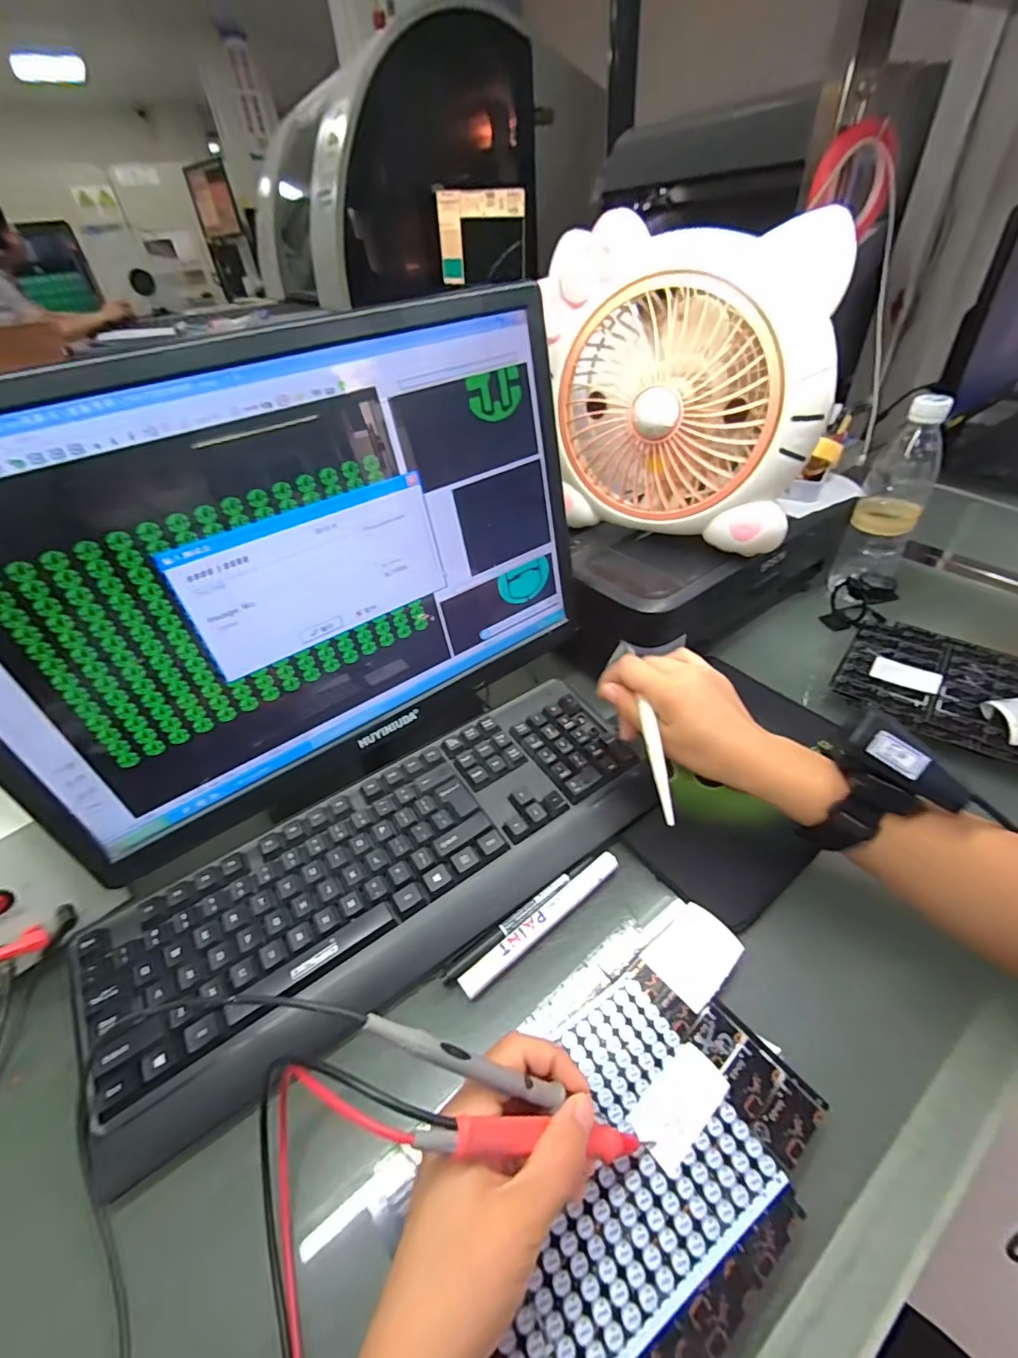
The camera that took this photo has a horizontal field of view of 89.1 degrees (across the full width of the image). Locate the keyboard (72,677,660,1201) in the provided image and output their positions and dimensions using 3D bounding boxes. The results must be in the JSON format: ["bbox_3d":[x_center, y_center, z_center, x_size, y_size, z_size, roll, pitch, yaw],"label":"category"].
[{"bbox_3d":[-0.081,0.142,0.405,0.432,0.040,0.159,-28,46,-24],"label":"keyboard"}]

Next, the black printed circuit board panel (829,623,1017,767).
[{"bbox_3d":[0.451,0.008,0.513,0.204,0.012,0.176,26,49,30],"label":"black printed circuit board panel"}]

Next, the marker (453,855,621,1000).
[{"bbox_3d":[0.026,0.178,0.379,0.143,0.013,0.016,-30,47,-26],"label":"marker"}]

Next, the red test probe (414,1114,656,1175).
[{"bbox_3d":[0.019,0.222,0.247,0.145,0.012,0.013,25,34,-24],"label":"red test probe"}]

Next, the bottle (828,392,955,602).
[{"bbox_3d":[0.441,-0.198,0.598,0.067,0.220,0.081,22,48,28],"label":"bottle"}]

